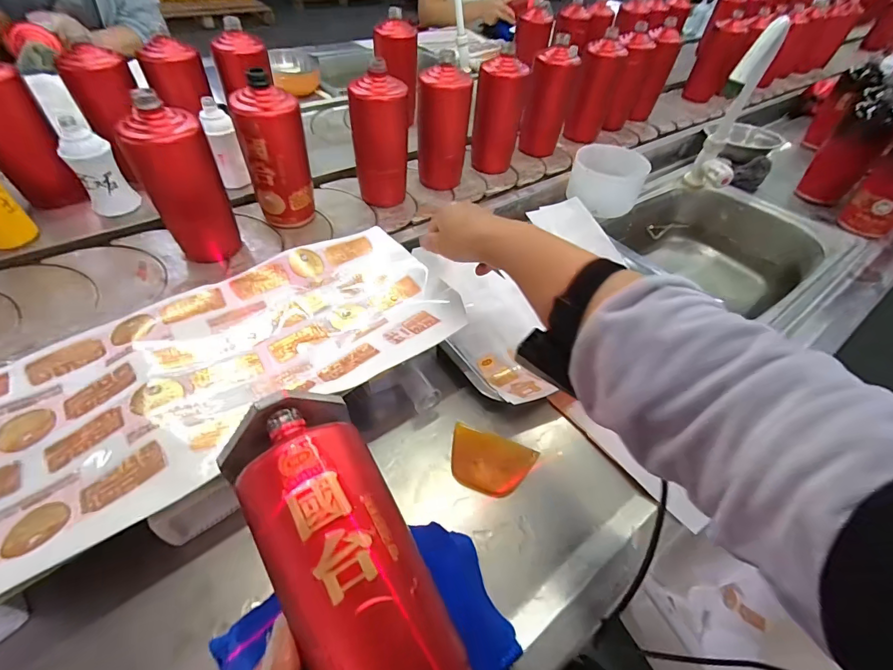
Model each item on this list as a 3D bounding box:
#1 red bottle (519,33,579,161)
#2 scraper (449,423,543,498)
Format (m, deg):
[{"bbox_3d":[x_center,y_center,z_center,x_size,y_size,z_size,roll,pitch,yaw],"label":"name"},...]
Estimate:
[{"bbox_3d":[0.202,-0.458,0.801,0.070,0.181,0.078,30,53,19],"label":"red bottle"},{"bbox_3d":[0.042,0.125,0.398,0.084,0.006,0.060,19,50,11],"label":"scraper"}]

